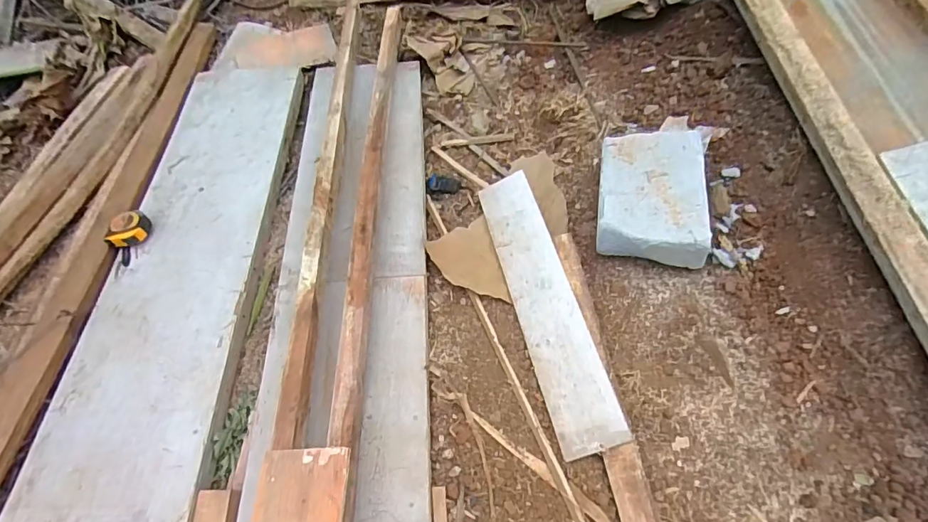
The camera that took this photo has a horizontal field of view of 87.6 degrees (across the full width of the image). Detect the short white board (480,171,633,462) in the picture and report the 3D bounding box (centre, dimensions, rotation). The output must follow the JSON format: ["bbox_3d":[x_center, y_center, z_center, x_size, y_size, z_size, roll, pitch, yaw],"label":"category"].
[{"bbox_3d":[0.158,0.063,0.970,0.122,0.018,0.615,-24,56,13],"label":"short white board"}]

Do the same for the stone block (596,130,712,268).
[{"bbox_3d":[0.371,-0.123,0.975,0.206,0.125,0.279,8,54,6],"label":"stone block"}]

